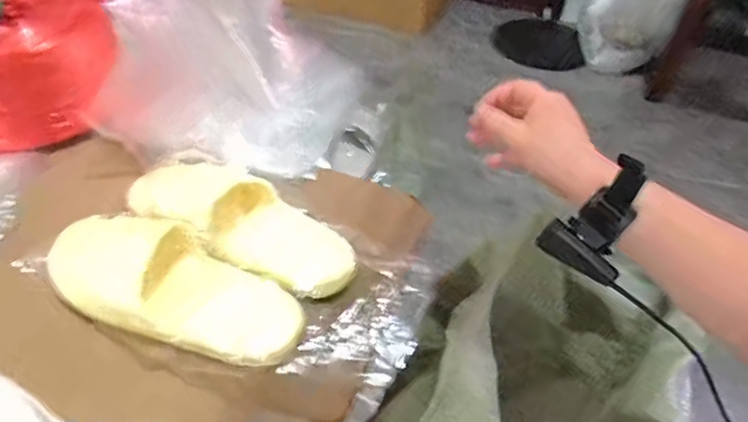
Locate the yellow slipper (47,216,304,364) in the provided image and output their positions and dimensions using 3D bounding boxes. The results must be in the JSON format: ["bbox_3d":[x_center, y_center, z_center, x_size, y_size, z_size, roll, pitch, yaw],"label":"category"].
[{"bbox_3d":[-0.198,0.065,0.550,0.264,0.064,0.100,18,45,14],"label":"yellow slipper"}]

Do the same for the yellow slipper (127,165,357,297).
[{"bbox_3d":[-0.139,0.011,0.611,0.256,0.062,0.103,26,46,3],"label":"yellow slipper"}]

